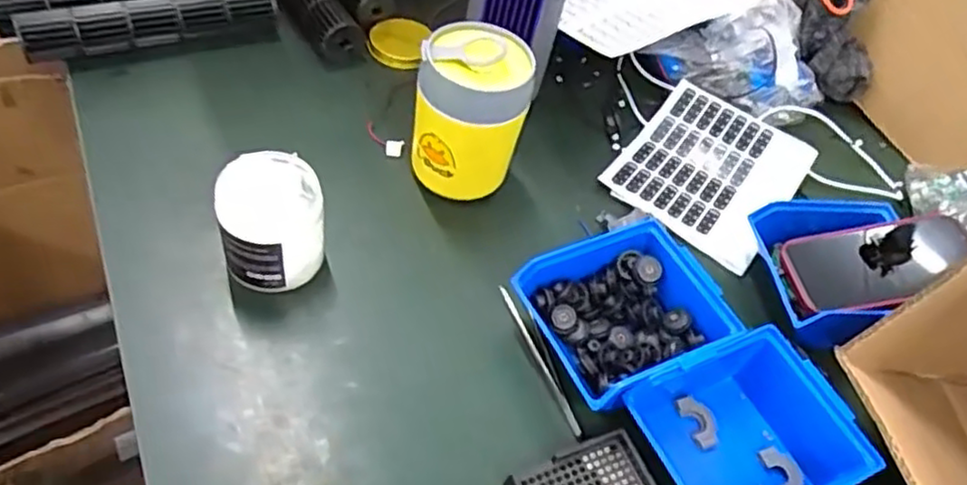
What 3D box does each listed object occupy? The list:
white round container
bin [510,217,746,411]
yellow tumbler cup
[{"bbox_3d":[-0.156,-0.012,0.522,0.072,0.089,0.075,-2,52,-11],"label":"white round container"},{"bbox_3d":[0.108,0.055,0.526,0.142,0.063,0.116,-18,57,-23],"label":"bin"},{"bbox_3d":[-0.009,-0.102,0.590,0.089,0.141,0.081,3,50,-3],"label":"yellow tumbler cup"}]

